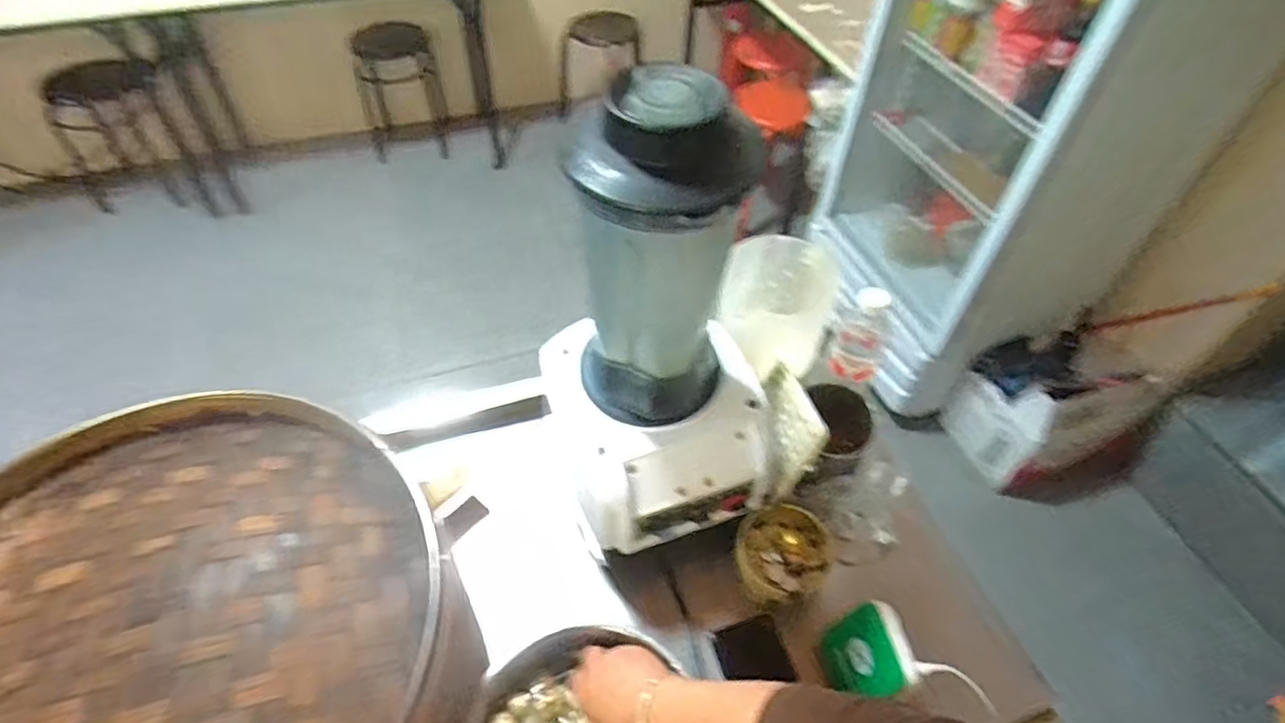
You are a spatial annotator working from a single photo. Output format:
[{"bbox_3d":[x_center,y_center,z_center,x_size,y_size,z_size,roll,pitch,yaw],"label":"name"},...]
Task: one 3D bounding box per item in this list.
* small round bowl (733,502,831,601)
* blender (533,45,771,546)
[{"bbox_3d":[0.167,0.237,0.801,0.123,0.049,0.108,-35,59,-27],"label":"small round bowl"},{"bbox_3d":[0.022,-0.030,0.628,0.242,0.421,0.227,-2,50,-3],"label":"blender"}]

